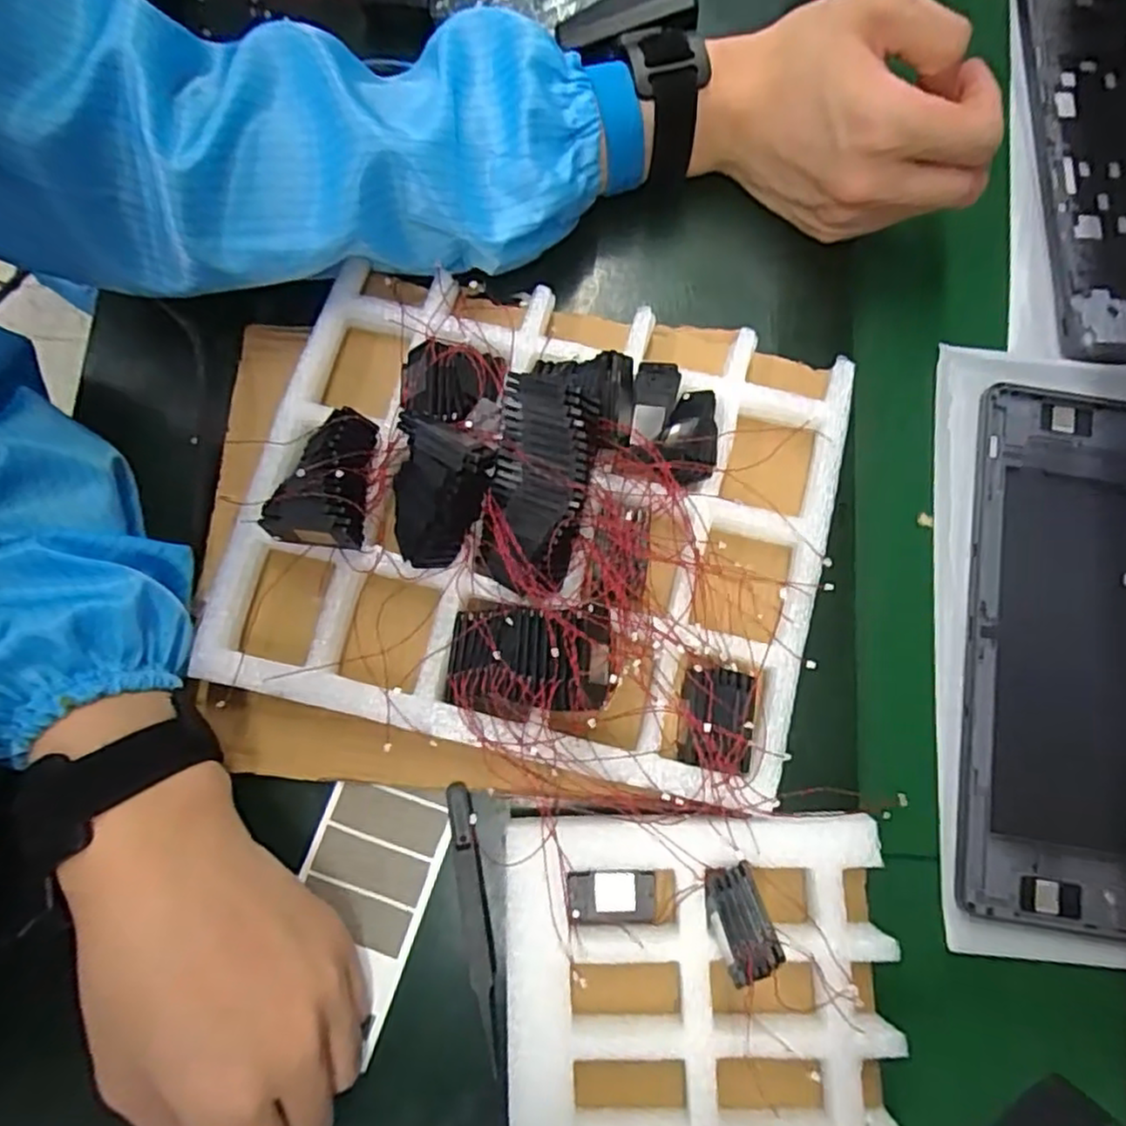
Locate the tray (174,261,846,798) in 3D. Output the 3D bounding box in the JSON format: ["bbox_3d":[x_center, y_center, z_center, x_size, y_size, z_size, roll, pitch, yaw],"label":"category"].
[{"bbox_3d":[-0.024,-0.020,0.305,0.272,0.055,0.231,14,79,2],"label":"tray"}]

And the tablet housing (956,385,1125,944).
[{"bbox_3d":[0.281,0.046,0.331,0.171,0.009,0.251,9,79,1],"label":"tablet housing"}]

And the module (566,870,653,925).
[{"bbox_3d":[0.020,0.144,0.296,0.037,0.005,0.021,0,79,0],"label":"module"}]

